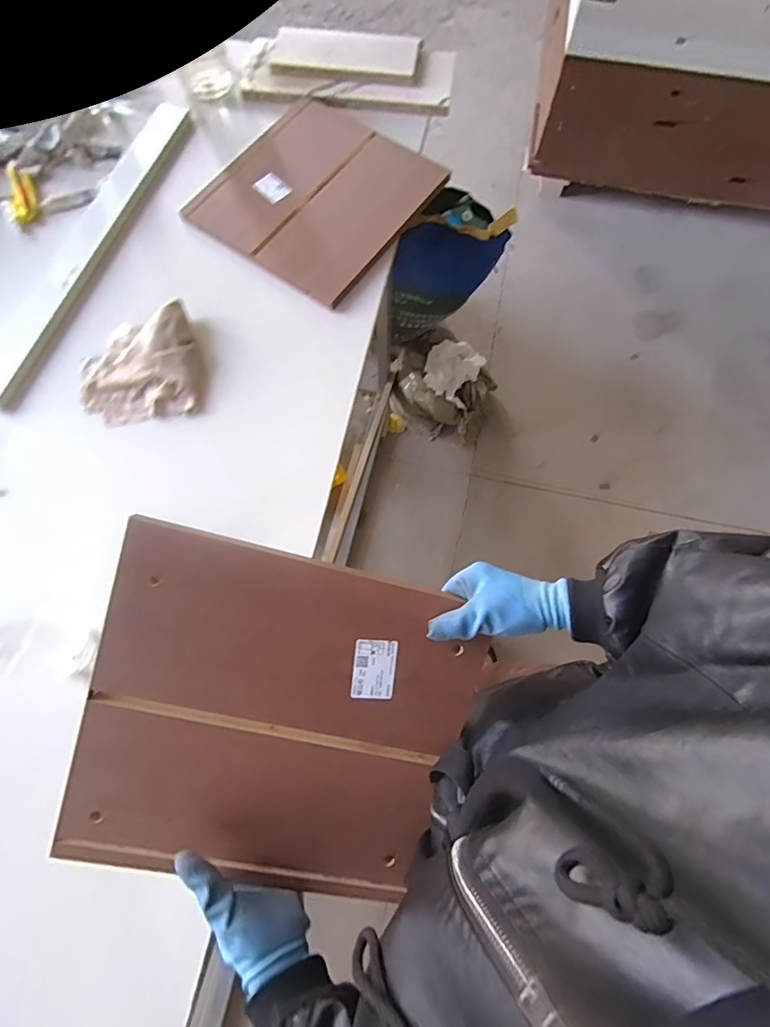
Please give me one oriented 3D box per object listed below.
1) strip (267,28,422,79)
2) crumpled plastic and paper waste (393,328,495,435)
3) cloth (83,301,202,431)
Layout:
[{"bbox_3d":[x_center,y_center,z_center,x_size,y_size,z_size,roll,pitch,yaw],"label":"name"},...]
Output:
[{"bbox_3d":[-0.079,-0.903,0.929,0.290,0.025,0.090,13,73,4],"label":"strip"},{"bbox_3d":[0.182,-0.410,1.511,0.269,0.210,0.276,0,72,0],"label":"crumpled plastic and paper waste"},{"bbox_3d":[-0.386,-0.234,0.738,0.188,0.047,0.183,-8,72,-2],"label":"cloth"}]

